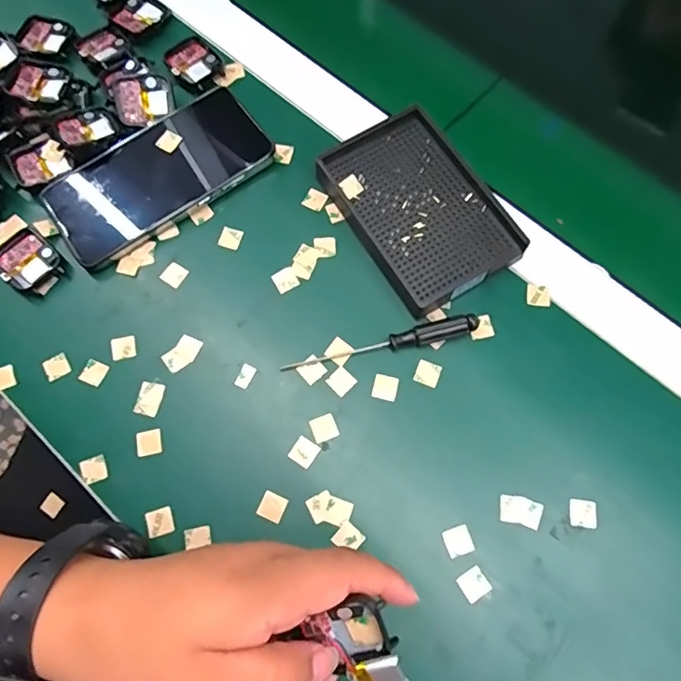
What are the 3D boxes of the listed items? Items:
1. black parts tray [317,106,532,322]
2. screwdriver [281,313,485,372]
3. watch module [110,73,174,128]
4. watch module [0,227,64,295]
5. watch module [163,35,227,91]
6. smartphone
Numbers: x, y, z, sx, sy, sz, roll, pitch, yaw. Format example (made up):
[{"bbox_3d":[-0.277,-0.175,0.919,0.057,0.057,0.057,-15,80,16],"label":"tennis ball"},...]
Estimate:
[{"bbox_3d":[0.056,-0.094,0.376,0.091,0.021,0.136,-29,74,-7],"label":"black parts tray"},{"bbox_3d":[0.027,0.002,0.351,0.131,0.013,0.013,-11,73,-2],"label":"screwdriver"},{"bbox_3d":[-0.151,-0.184,0.405,0.041,0.009,0.039,-5,98,-10],"label":"watch module"},{"bbox_3d":[-0.220,-0.056,0.373,0.044,0.013,0.038,37,77,12],"label":"watch module"},{"bbox_3d":[-0.117,-0.222,0.422,0.039,0.007,0.046,-31,74,-8],"label":"watch module"},{"bbox_3d":[-0.134,-0.122,0.391,0.161,0.014,0.079,-35,75,-9],"label":"smartphone"}]

